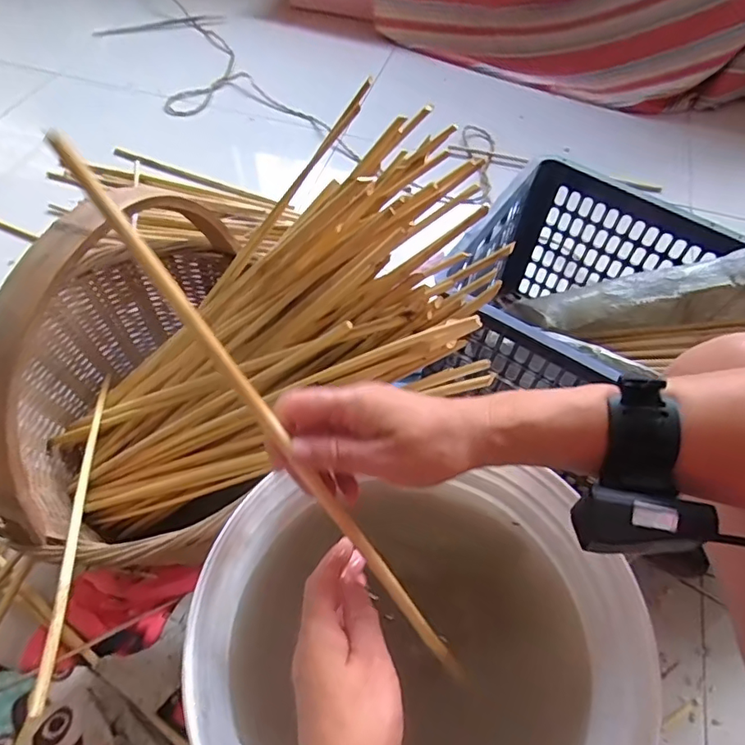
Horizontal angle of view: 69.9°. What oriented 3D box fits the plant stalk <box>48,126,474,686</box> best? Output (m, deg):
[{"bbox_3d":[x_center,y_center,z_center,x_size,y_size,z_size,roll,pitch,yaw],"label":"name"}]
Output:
[{"bbox_3d":[-0.035,0.069,0.329,0.009,0.440,0.010,8,46,50],"label":"plant stalk"}]

